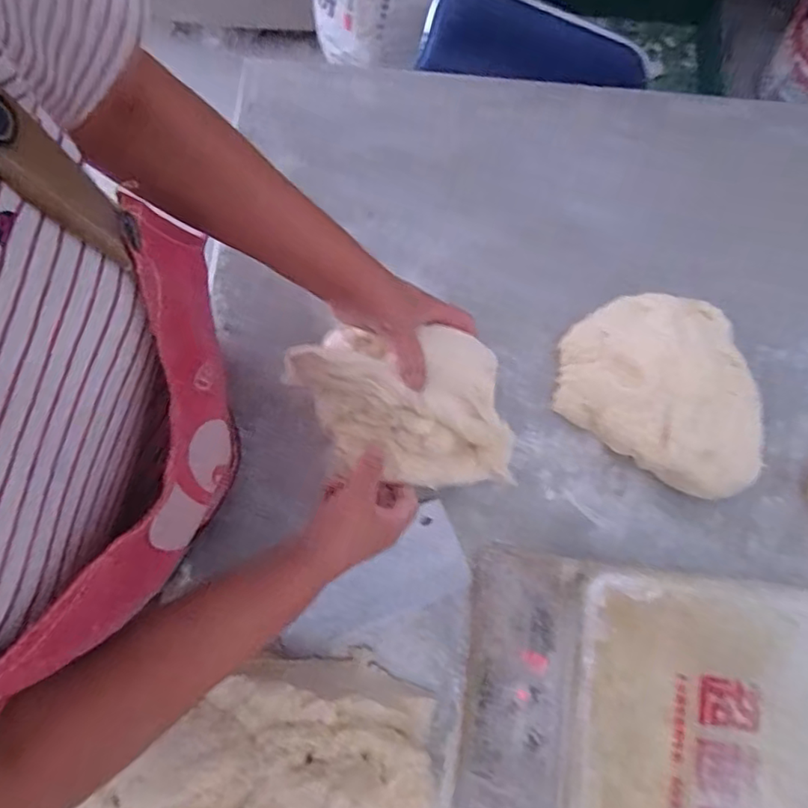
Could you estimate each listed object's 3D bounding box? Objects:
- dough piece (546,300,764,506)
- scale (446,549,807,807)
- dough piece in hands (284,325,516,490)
[{"bbox_3d":[0.264,-0.018,0.581,0.219,0.073,0.168,36,80,6],"label":"dough piece"},{"bbox_3d":[0.210,0.318,0.499,0.324,0.102,0.343,8,79,0],"label":"scale"},{"bbox_3d":[-0.003,0.007,0.510,0.199,0.076,0.131,8,79,0],"label":"dough piece in hands"}]

